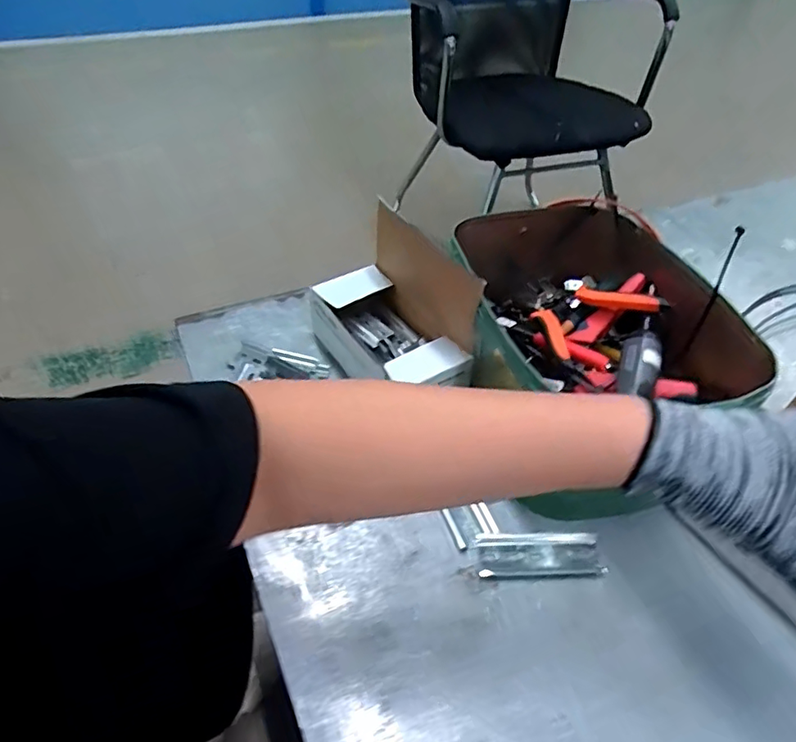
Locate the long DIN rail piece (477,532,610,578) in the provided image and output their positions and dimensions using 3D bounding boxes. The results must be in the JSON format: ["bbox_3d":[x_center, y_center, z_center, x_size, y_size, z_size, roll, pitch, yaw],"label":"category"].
[{"bbox_3d":[0.117,0.151,0.468,0.100,0.009,0.036,-1,43,-2],"label":"long DIN rail piece"}]

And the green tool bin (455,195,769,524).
[{"bbox_3d":[0.191,-0.035,0.573,0.248,0.133,0.299,-5,43,-7],"label":"green tool bin"}]

